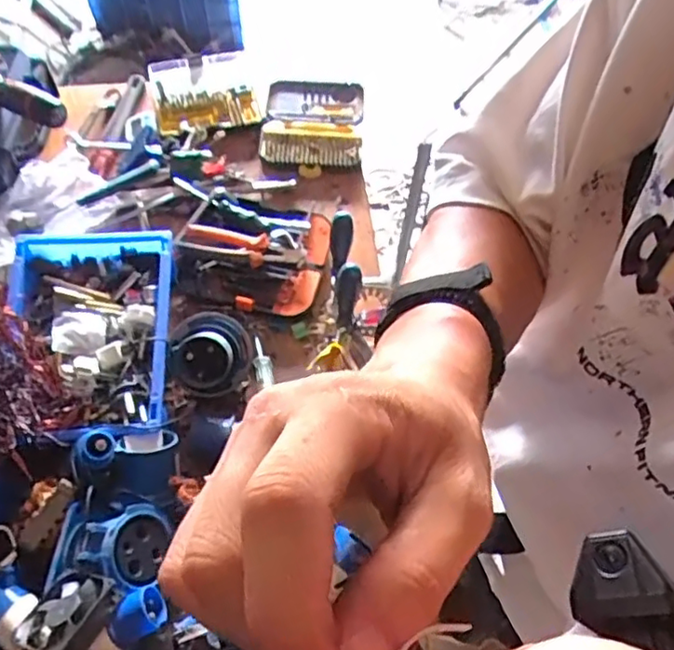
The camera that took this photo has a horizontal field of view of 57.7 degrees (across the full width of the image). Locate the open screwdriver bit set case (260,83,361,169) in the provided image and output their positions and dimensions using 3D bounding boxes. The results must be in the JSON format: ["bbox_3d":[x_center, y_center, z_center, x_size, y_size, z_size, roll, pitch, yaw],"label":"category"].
[{"bbox_3d":[-0.046,-0.397,1.170,0.183,0.033,0.228,2,57,1],"label":"open screwdriver bit set case"}]

